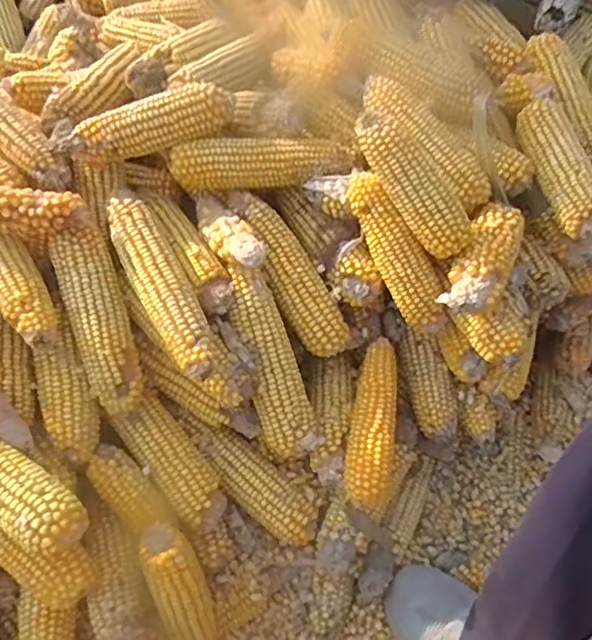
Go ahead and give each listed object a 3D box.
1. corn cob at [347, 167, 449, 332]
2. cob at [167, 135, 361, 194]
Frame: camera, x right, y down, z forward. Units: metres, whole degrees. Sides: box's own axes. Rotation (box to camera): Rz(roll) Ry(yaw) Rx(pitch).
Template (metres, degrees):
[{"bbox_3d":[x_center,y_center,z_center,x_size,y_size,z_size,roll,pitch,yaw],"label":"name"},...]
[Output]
[{"bbox_3d":[0.092,-0.059,0.527,0.037,0.039,0.151,-33,99,-27],"label":"corn cob"},{"bbox_3d":[-0.032,-0.151,0.557,0.170,0.039,0.045,-4,51,-7],"label":"cob"}]

